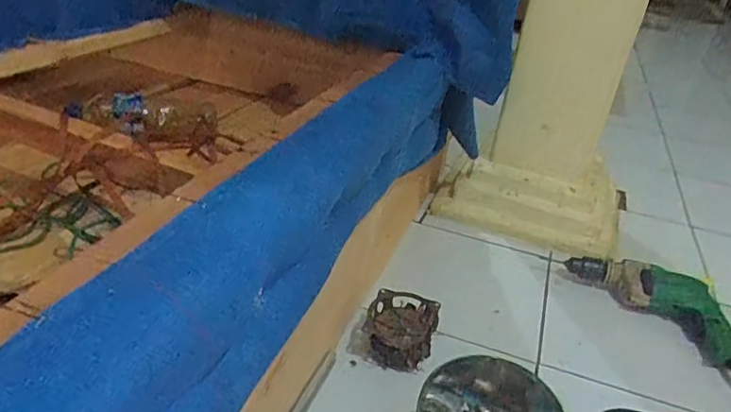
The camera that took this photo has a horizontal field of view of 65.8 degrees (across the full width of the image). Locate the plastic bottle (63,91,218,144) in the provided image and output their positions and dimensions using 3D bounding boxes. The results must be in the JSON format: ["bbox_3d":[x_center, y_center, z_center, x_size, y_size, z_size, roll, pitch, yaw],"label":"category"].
[{"bbox_3d":[-0.349,-0.138,0.894,0.224,0.066,0.092,5,31,-3],"label":"plastic bottle"}]

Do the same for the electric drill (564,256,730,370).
[{"bbox_3d":[0.500,0.171,0.940,0.109,0.086,0.328,-17,38,-34],"label":"electric drill"}]

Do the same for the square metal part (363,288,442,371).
[{"bbox_3d":[0.049,0.182,0.825,0.101,0.068,0.095,12,31,9],"label":"square metal part"}]

